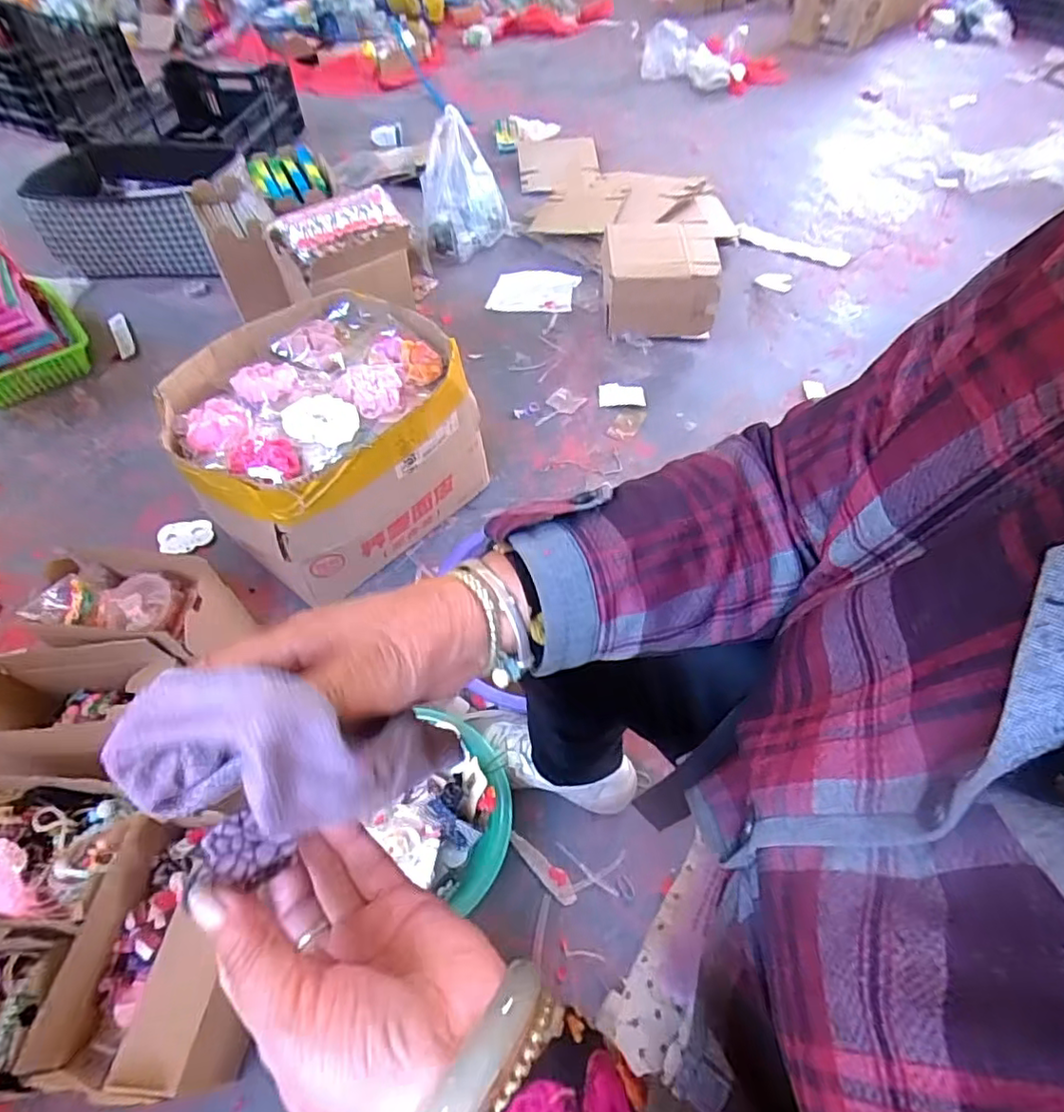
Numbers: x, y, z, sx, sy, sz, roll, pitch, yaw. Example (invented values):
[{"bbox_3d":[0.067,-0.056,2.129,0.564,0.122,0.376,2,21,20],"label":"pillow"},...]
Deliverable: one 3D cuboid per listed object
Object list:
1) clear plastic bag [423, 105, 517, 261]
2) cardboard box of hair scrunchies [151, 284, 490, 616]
[{"bbox_3d":[-0.167,-0.898,1.483,0.213,0.245,0.190,2,52,3],"label":"clear plastic bag"},{"bbox_3d":[-0.306,-0.163,0.923,0.351,0.259,0.386,37,62,24],"label":"cardboard box of hair scrunchies"}]

